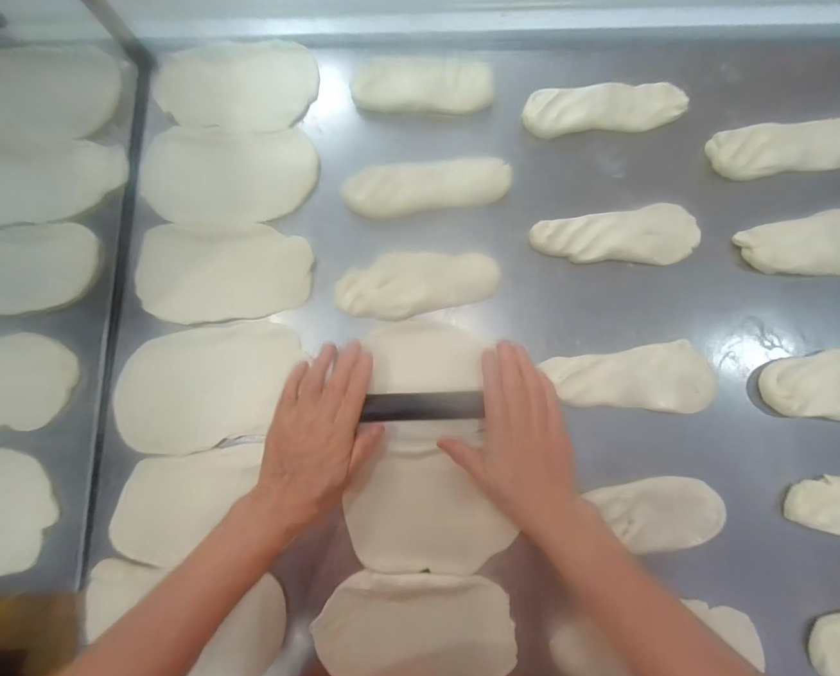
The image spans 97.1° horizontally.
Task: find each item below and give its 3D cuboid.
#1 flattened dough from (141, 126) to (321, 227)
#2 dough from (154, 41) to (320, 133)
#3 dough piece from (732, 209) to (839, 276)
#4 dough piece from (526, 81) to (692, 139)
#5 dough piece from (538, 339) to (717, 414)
[{"bbox_3d":[-0.213,-0.180,0.415,0.189,0.013,0.113,0,81,1],"label":"flattened dough"},{"bbox_3d":[-0.209,-0.283,0.421,0.182,0.018,0.099,-11,81,-1],"label":"dough"},{"bbox_3d":[0.419,-0.099,0.389,0.140,0.031,0.068,-7,81,0],"label":"dough piece"},{"bbox_3d":[0.204,-0.257,0.418,0.165,0.025,0.058,3,81,2],"label":"dough piece"},{"bbox_3d":[0.214,0.039,0.383,0.173,0.025,0.067,3,81,2],"label":"dough piece"}]

